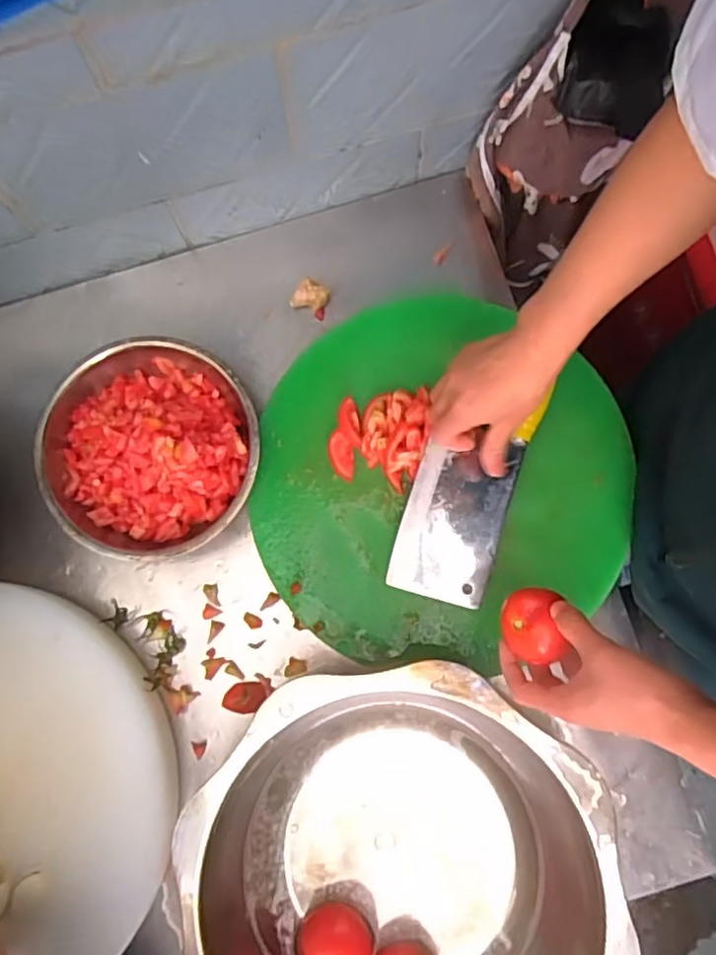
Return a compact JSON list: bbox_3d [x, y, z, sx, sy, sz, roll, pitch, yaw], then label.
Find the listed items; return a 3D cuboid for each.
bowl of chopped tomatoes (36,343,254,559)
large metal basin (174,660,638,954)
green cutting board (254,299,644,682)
[{"bbox_3d":[-0.218,-0.027,0.675,0.224,0.084,0.215,0,79,1],"label":"bowl of chopped tomatoes"},{"bbox_3d":[0.033,0.374,0.585,0.371,0.123,0.383,0,79,1],"label":"large metal basin"},{"bbox_3d":[0.082,0.000,0.641,0.368,0.032,0.365,0,83,5],"label":"green cutting board"}]

